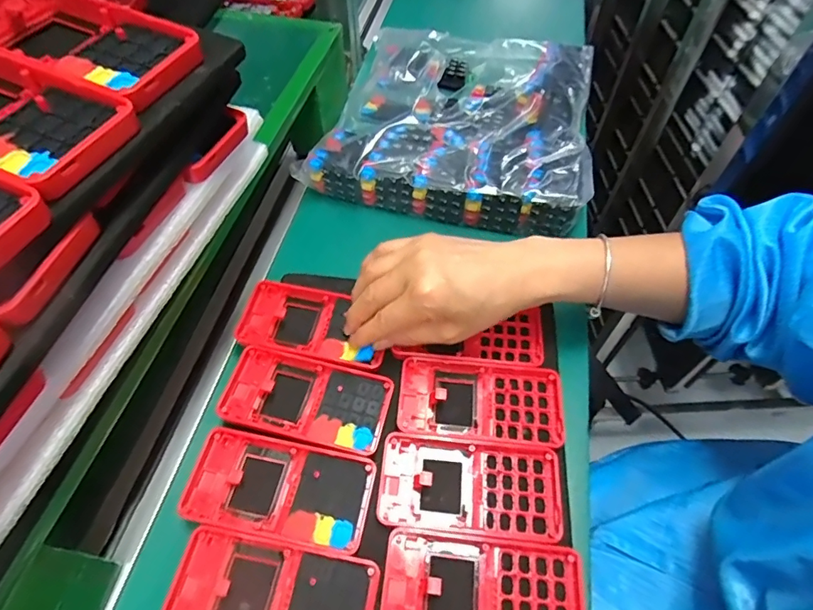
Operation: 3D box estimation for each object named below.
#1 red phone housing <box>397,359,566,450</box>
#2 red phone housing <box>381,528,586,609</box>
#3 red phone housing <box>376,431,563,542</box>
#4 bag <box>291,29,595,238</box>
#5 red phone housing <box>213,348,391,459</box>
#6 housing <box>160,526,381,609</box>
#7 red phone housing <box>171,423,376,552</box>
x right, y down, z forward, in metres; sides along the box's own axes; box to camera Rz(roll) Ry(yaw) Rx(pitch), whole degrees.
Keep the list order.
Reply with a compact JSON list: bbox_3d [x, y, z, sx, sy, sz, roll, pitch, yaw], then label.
[{"bbox_3d":[0.057,0.073,0.364,0.123,0.017,0.064,7,57,1],"label":"red phone housing"},{"bbox_3d":[0.047,0.178,0.295,0.122,0.017,0.060,7,57,1],"label":"red phone housing"},{"bbox_3d":[0.044,0.125,0.332,0.124,0.017,0.059,7,57,1],"label":"red phone housing"},{"bbox_3d":[0.061,-0.217,0.535,0.275,0.063,0.298,12,57,4],"label":"bag"},{"bbox_3d":[-0.077,0.070,0.360,0.123,0.013,0.062,13,57,5],"label":"red phone housing"},{"bbox_3d":[-0.082,0.177,0.288,0.124,0.009,0.060,11,57,3],"label":"housing"},{"bbox_3d":[-0.086,0.123,0.324,0.122,0.010,0.061,12,57,4],"label":"red phone housing"}]

